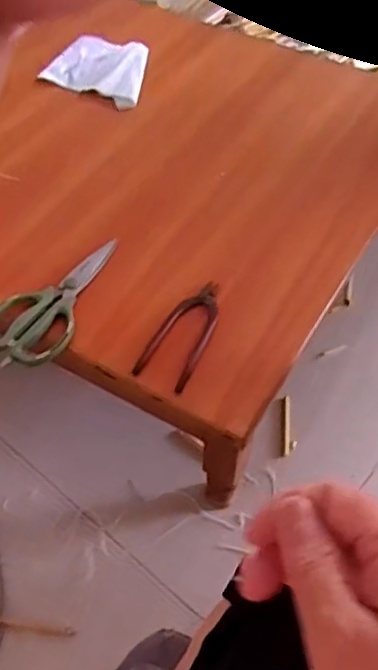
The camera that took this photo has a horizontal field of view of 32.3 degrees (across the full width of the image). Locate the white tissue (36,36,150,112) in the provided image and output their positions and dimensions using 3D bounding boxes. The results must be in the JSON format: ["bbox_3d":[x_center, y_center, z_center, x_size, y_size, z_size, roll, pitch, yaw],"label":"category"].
[{"bbox_3d":[-0.131,-0.426,1.033,0.165,0.024,0.140,24,56,18],"label":"white tissue"}]

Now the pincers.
[{"bbox_3d":[-0.005,-0.003,0.710,0.057,0.017,0.138,20,54,15],"label":"pincers"}]

